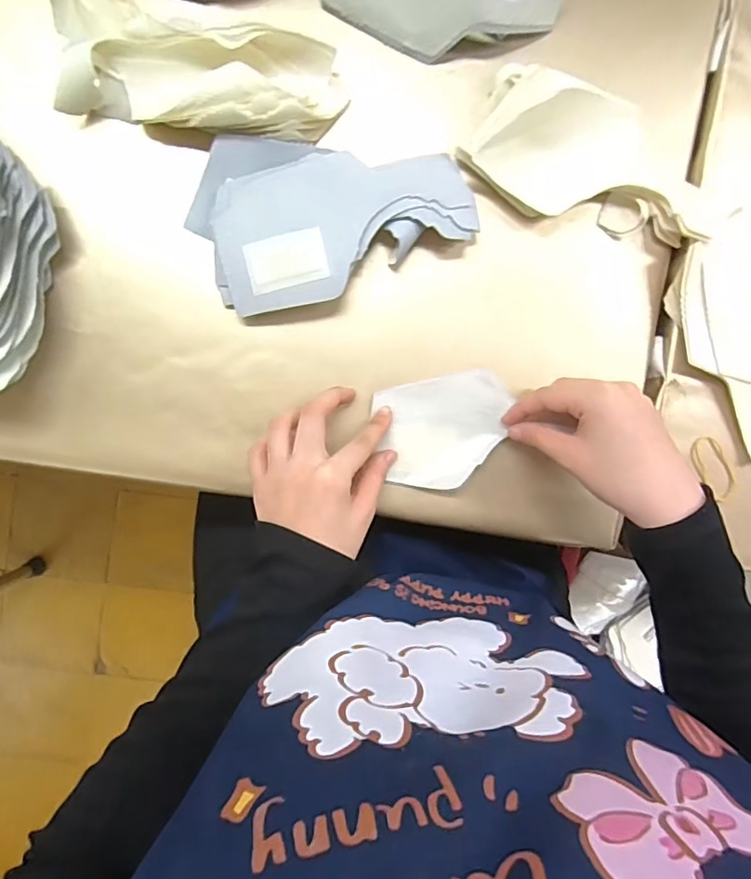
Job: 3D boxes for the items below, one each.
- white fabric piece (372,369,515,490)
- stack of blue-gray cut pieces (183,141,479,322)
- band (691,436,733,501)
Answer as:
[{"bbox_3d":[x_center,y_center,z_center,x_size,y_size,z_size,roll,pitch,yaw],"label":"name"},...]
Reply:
[{"bbox_3d":[0.054,-0.007,0.413,0.096,0.013,0.080,-11,95,-2],"label":"white fabric piece"},{"bbox_3d":[-0.029,-0.150,0.387,0.194,0.025,0.114,1,95,-5],"label":"stack of blue-gray cut pieces"},{"bbox_3d":[0.269,0.024,0.431,0.026,0.004,0.056,-26,95,-1],"label":"band"}]

